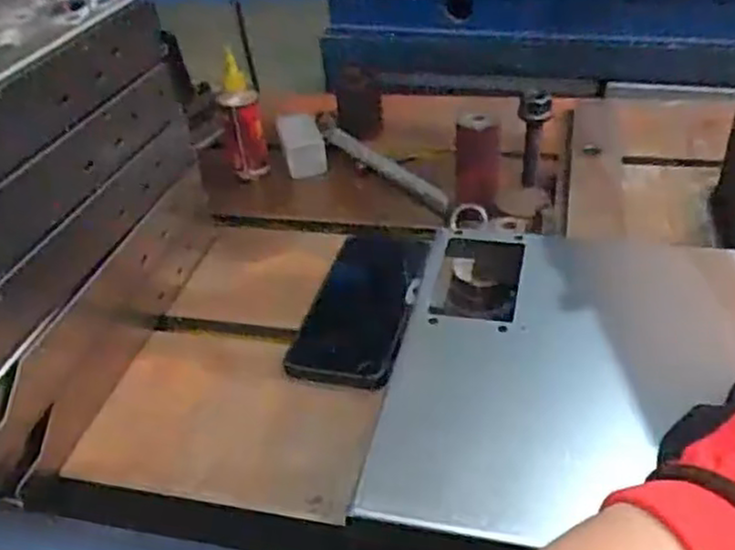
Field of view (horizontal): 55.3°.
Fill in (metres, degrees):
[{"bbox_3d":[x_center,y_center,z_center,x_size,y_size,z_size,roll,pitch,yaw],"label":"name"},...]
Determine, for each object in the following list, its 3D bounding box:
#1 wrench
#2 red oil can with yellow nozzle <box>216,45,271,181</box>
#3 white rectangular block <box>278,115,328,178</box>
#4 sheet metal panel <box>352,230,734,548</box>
[{"bbox_3d":[0.022,-0.109,0.719,0.029,0.033,0.293,-25,43,-23],"label":"wrench"},{"bbox_3d":[-0.131,-0.164,0.739,0.037,0.129,0.031,-8,39,-3],"label":"red oil can with yellow nozzle"},{"bbox_3d":[-0.072,-0.145,0.771,0.044,0.041,0.077,-12,39,-8],"label":"white rectangular block"},{"bbox_3d":[0.162,0.047,0.319,0.295,0.011,0.198,4,39,16],"label":"sheet metal panel"}]

